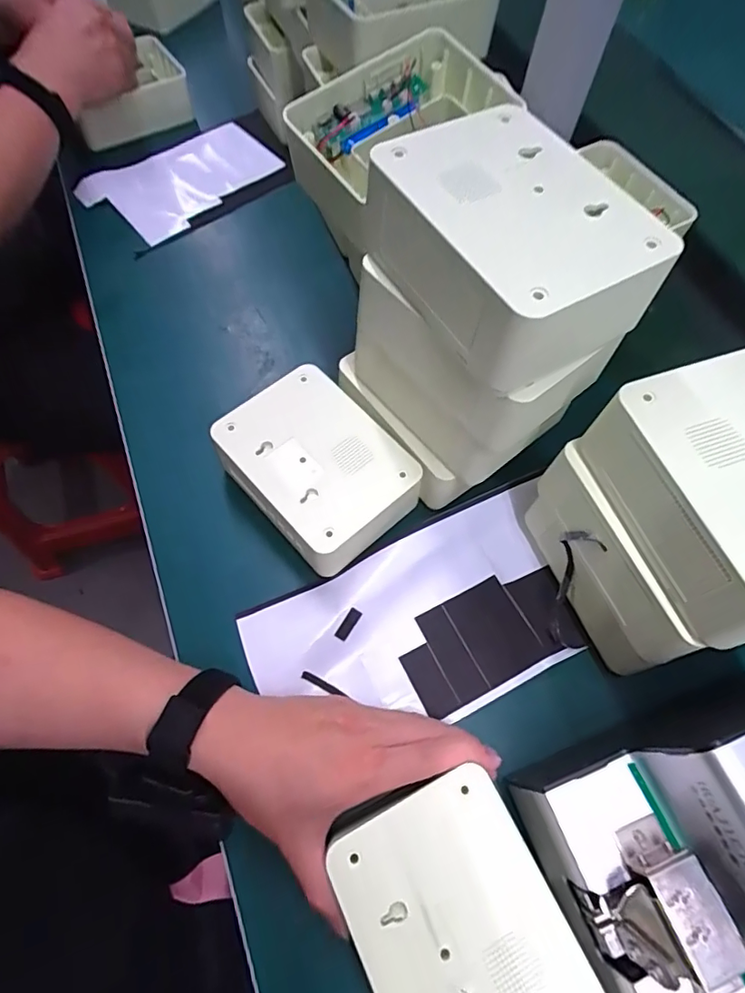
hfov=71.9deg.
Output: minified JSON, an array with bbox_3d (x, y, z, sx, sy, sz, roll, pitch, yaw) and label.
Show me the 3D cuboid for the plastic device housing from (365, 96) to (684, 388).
[{"bbox_3d":[0.068,-0.134,0.273,0.105,0.053,0.138,-27,67,-15],"label":"plastic device housing"}]

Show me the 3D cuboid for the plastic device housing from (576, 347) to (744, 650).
[{"bbox_3d":[0.196,-0.002,0.279,0.106,0.051,0.136,-16,65,-10],"label":"plastic device housing"}]

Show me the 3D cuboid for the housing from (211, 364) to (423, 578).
[{"bbox_3d":[-0.044,-0.022,0.405,0.105,0.054,0.139,-40,72,-20],"label":"housing"}]

